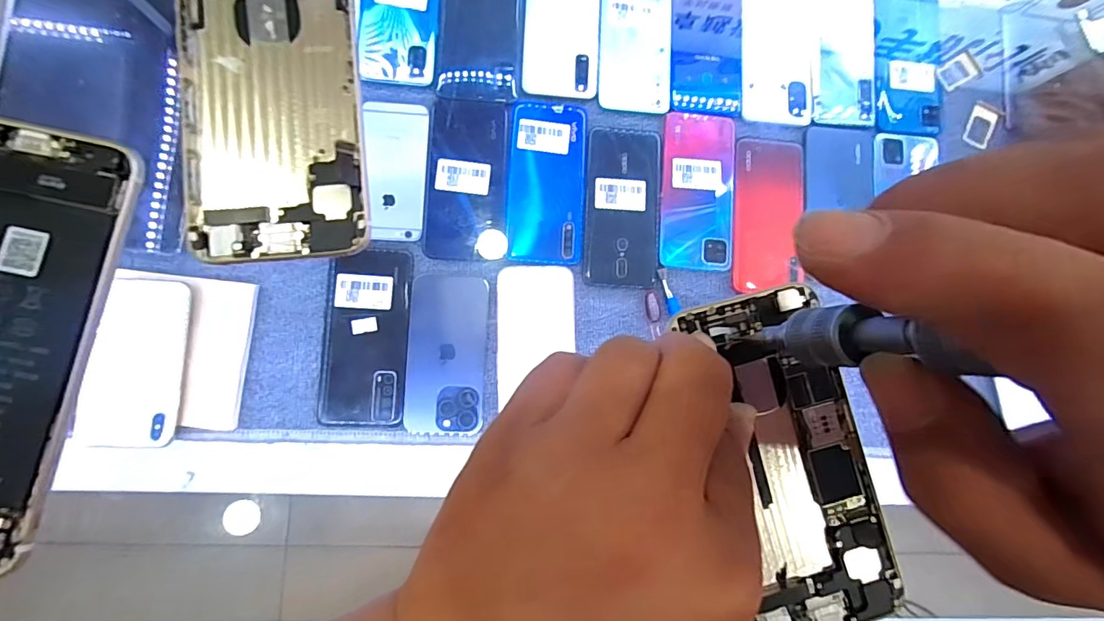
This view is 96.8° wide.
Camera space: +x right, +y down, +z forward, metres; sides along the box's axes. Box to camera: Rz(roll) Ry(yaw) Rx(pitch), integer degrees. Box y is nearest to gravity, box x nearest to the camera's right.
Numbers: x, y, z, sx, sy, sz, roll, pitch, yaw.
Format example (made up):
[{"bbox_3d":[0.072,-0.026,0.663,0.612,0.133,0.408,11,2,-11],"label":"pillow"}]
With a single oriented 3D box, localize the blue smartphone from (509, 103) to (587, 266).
[{"bbox_3d":[-0.004,-0.126,0.482,0.074,0.004,0.158,2,85,-5],"label":"blue smartphone"}]

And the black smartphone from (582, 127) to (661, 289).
[{"bbox_3d":[0.071,-0.104,0.485,0.075,0.004,0.159,3,85,-5],"label":"black smartphone"}]

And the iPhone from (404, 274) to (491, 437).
[{"bbox_3d":[-0.098,0.040,0.457,0.071,0.007,0.145,2,85,-5],"label":"iPhone"}]

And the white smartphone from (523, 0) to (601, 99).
[{"bbox_3d":[0.010,-0.295,0.499,0.075,0.006,0.157,2,85,-5],"label":"white smartphone"}]

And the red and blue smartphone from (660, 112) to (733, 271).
[{"bbox_3d":[0.147,-0.122,0.493,0.073,0.007,0.159,4,85,-5],"label":"red and blue smartphone"}]

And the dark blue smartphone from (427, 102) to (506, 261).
[{"bbox_3d":[-0.082,-0.129,0.477,0.077,0.007,0.157,0,85,-5],"label":"dark blue smartphone"}]

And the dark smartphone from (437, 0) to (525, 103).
[{"bbox_3d":[-0.070,-0.294,0.493,0.081,0.008,0.169,2,85,-5],"label":"dark smartphone"}]

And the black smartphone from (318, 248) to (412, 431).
[{"bbox_3d":[-0.172,0.025,0.454,0.075,0.010,0.158,3,85,-5],"label":"black smartphone"}]

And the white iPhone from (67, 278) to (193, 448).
[{"bbox_3d":[-0.355,0.044,0.417,0.071,0.014,0.139,6,88,-22],"label":"white iPhone"}]

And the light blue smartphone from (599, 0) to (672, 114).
[{"bbox_3d":[0.087,-0.282,0.503,0.075,0.004,0.159,1,85,-5],"label":"light blue smartphone"}]

